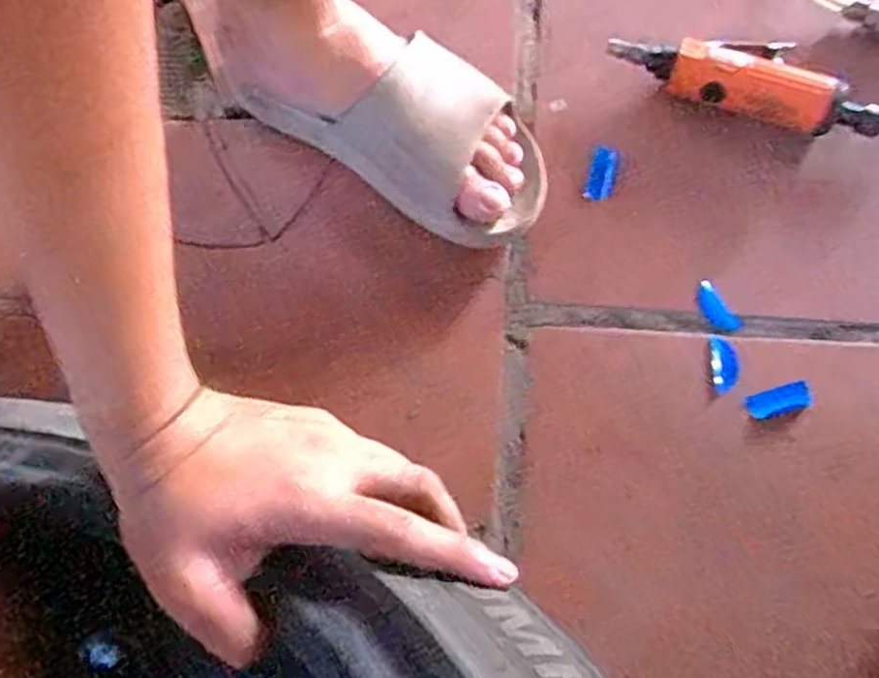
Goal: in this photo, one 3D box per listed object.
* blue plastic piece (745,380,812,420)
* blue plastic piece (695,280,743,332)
[{"bbox_3d":[0.226,0.041,0.506,0.040,0.009,0.018,-17,73,-3],"label":"blue plastic piece"},{"bbox_3d":[0.194,-0.022,0.535,0.018,0.007,0.041,-22,74,-5],"label":"blue plastic piece"}]

